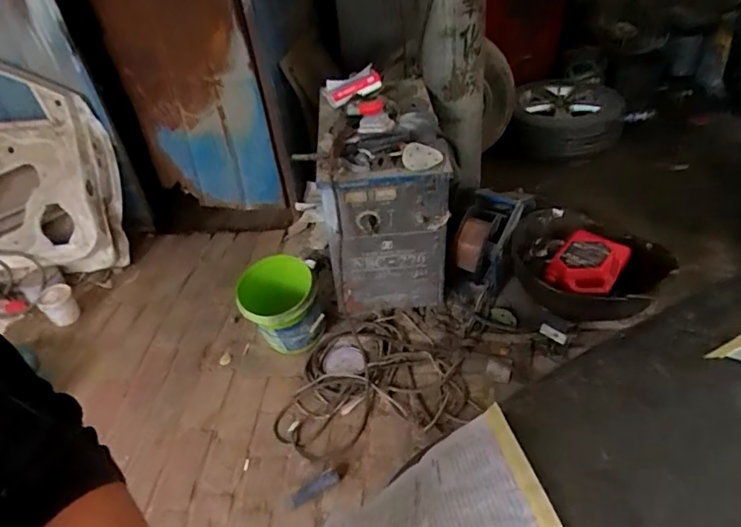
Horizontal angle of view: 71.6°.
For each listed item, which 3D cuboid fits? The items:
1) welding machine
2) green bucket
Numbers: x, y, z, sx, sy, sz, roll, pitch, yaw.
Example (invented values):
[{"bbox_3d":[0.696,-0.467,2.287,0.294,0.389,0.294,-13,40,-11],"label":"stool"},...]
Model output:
[{"bbox_3d":[0.048,-0.221,1.789,0.399,0.671,0.515,-5,39,3],"label":"welding machine"},{"bbox_3d":[-0.305,0.162,1.760,0.256,0.273,0.275,-4,39,4],"label":"green bucket"}]

